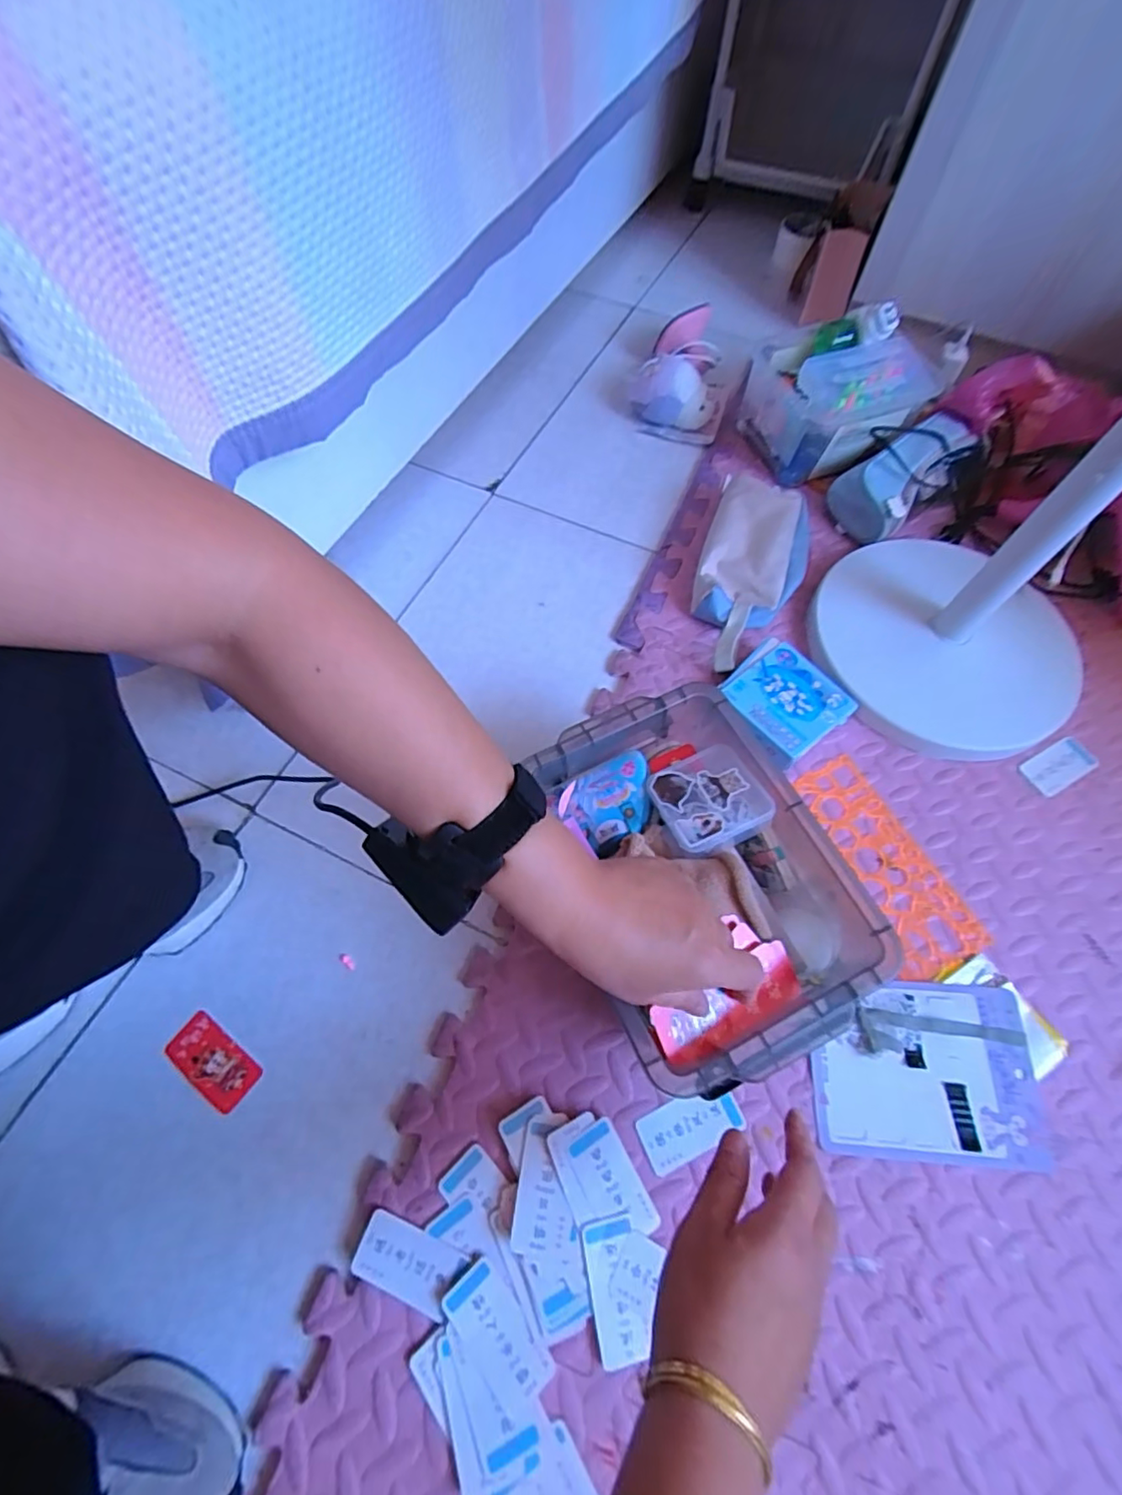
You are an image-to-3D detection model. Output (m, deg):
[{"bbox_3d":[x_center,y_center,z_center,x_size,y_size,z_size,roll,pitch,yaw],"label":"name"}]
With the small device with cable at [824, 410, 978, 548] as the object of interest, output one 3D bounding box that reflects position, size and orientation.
[{"bbox_3d":[0.425,-0.347,0.740,0.190,0.060,0.104,-40,70,-6],"label":"small device with cable"}]

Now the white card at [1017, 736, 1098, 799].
[{"bbox_3d":[0.522,0.019,0.618,0.083,0.007,0.043,-28,67,-14],"label":"white card"}]

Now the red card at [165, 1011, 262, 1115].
[{"bbox_3d":[-0.284,0.256,0.481,0.079,0.004,0.040,33,69,16],"label":"red card"}]

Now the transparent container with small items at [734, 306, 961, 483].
[{"bbox_3d":[0.341,-0.448,0.755,0.169,0.124,0.157,-10,64,-6],"label":"transparent container with small items"}]

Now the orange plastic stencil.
[{"bbox_3d":[0.305,0.107,0.561,0.083,0.005,0.204,-21,66,-11],"label":"orange plastic stencil"}]

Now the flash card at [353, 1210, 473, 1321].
[{"bbox_3d":[-0.107,0.362,0.414,0.074,0.004,0.040,18,64,11],"label":"flash card"}]

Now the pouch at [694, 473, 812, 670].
[{"bbox_3d":[0.219,-0.200,0.685,0.118,0.058,0.273,18,64,8],"label":"pouch"}]

